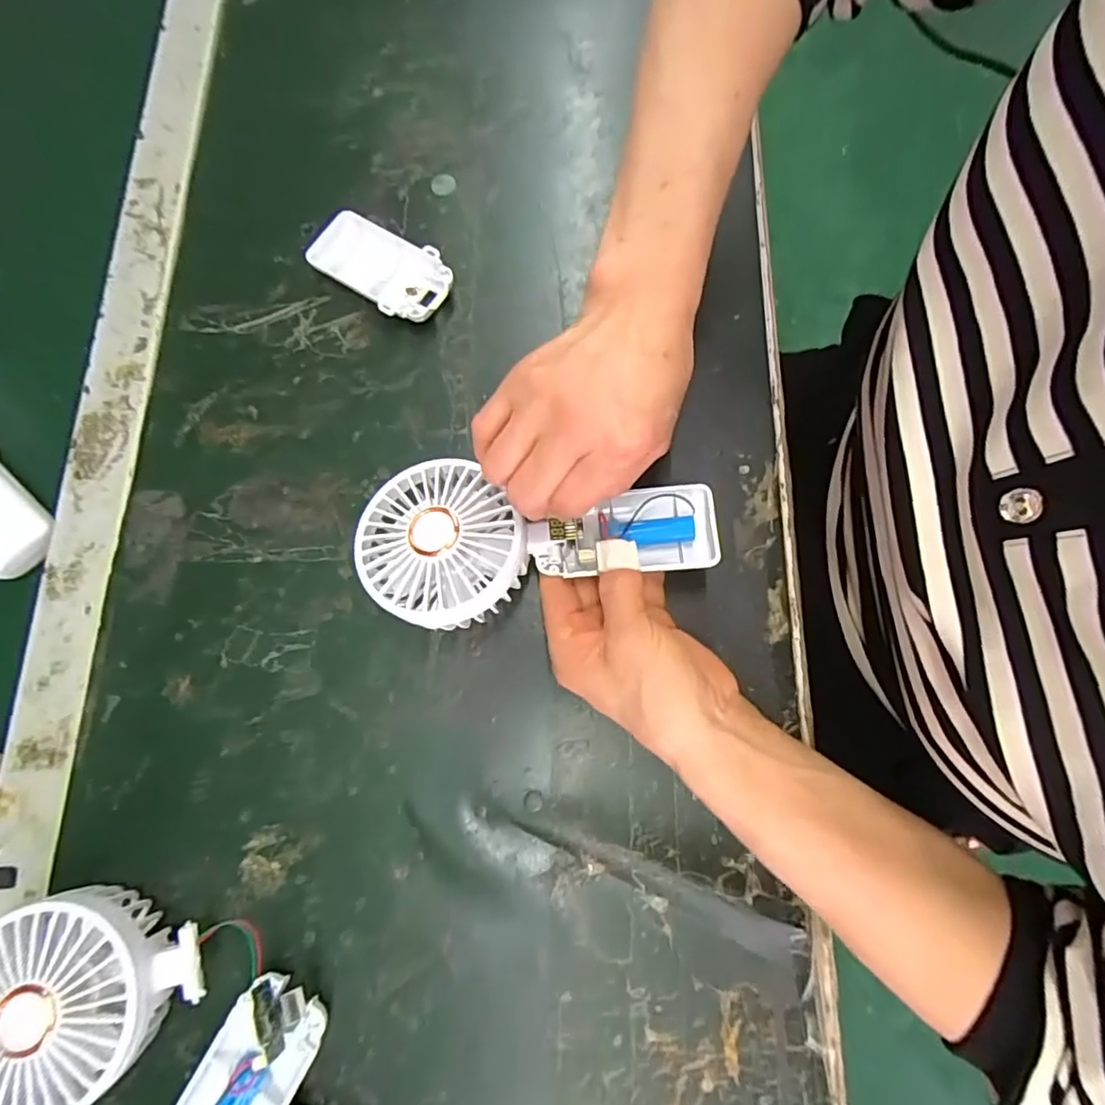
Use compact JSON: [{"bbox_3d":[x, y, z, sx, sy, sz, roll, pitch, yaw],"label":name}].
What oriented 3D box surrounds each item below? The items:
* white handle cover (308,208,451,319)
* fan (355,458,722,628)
[{"bbox_3d":[-0.110,-0.183,0.368,0.095,0.017,0.049,32,79,9],"label":"white handle cover"},{"bbox_3d":[-0.008,-0.010,0.291,0.180,0.030,0.085,-4,76,-3],"label":"fan"}]

